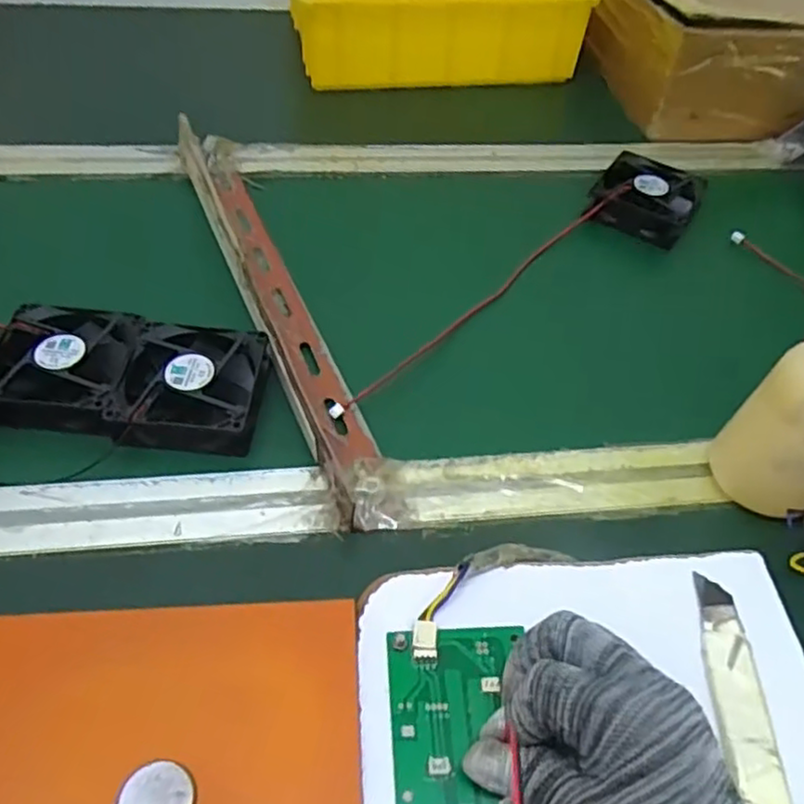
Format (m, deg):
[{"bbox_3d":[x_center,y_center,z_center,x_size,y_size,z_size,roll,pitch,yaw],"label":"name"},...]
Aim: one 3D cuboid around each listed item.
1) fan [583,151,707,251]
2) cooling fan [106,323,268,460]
[{"bbox_3d":[0.205,-0.172,0.581,0.079,0.023,0.079,28,54,20],"label":"fan"},{"bbox_3d":[-0.125,-0.011,0.423,0.080,0.027,0.089,4,50,1],"label":"cooling fan"}]

